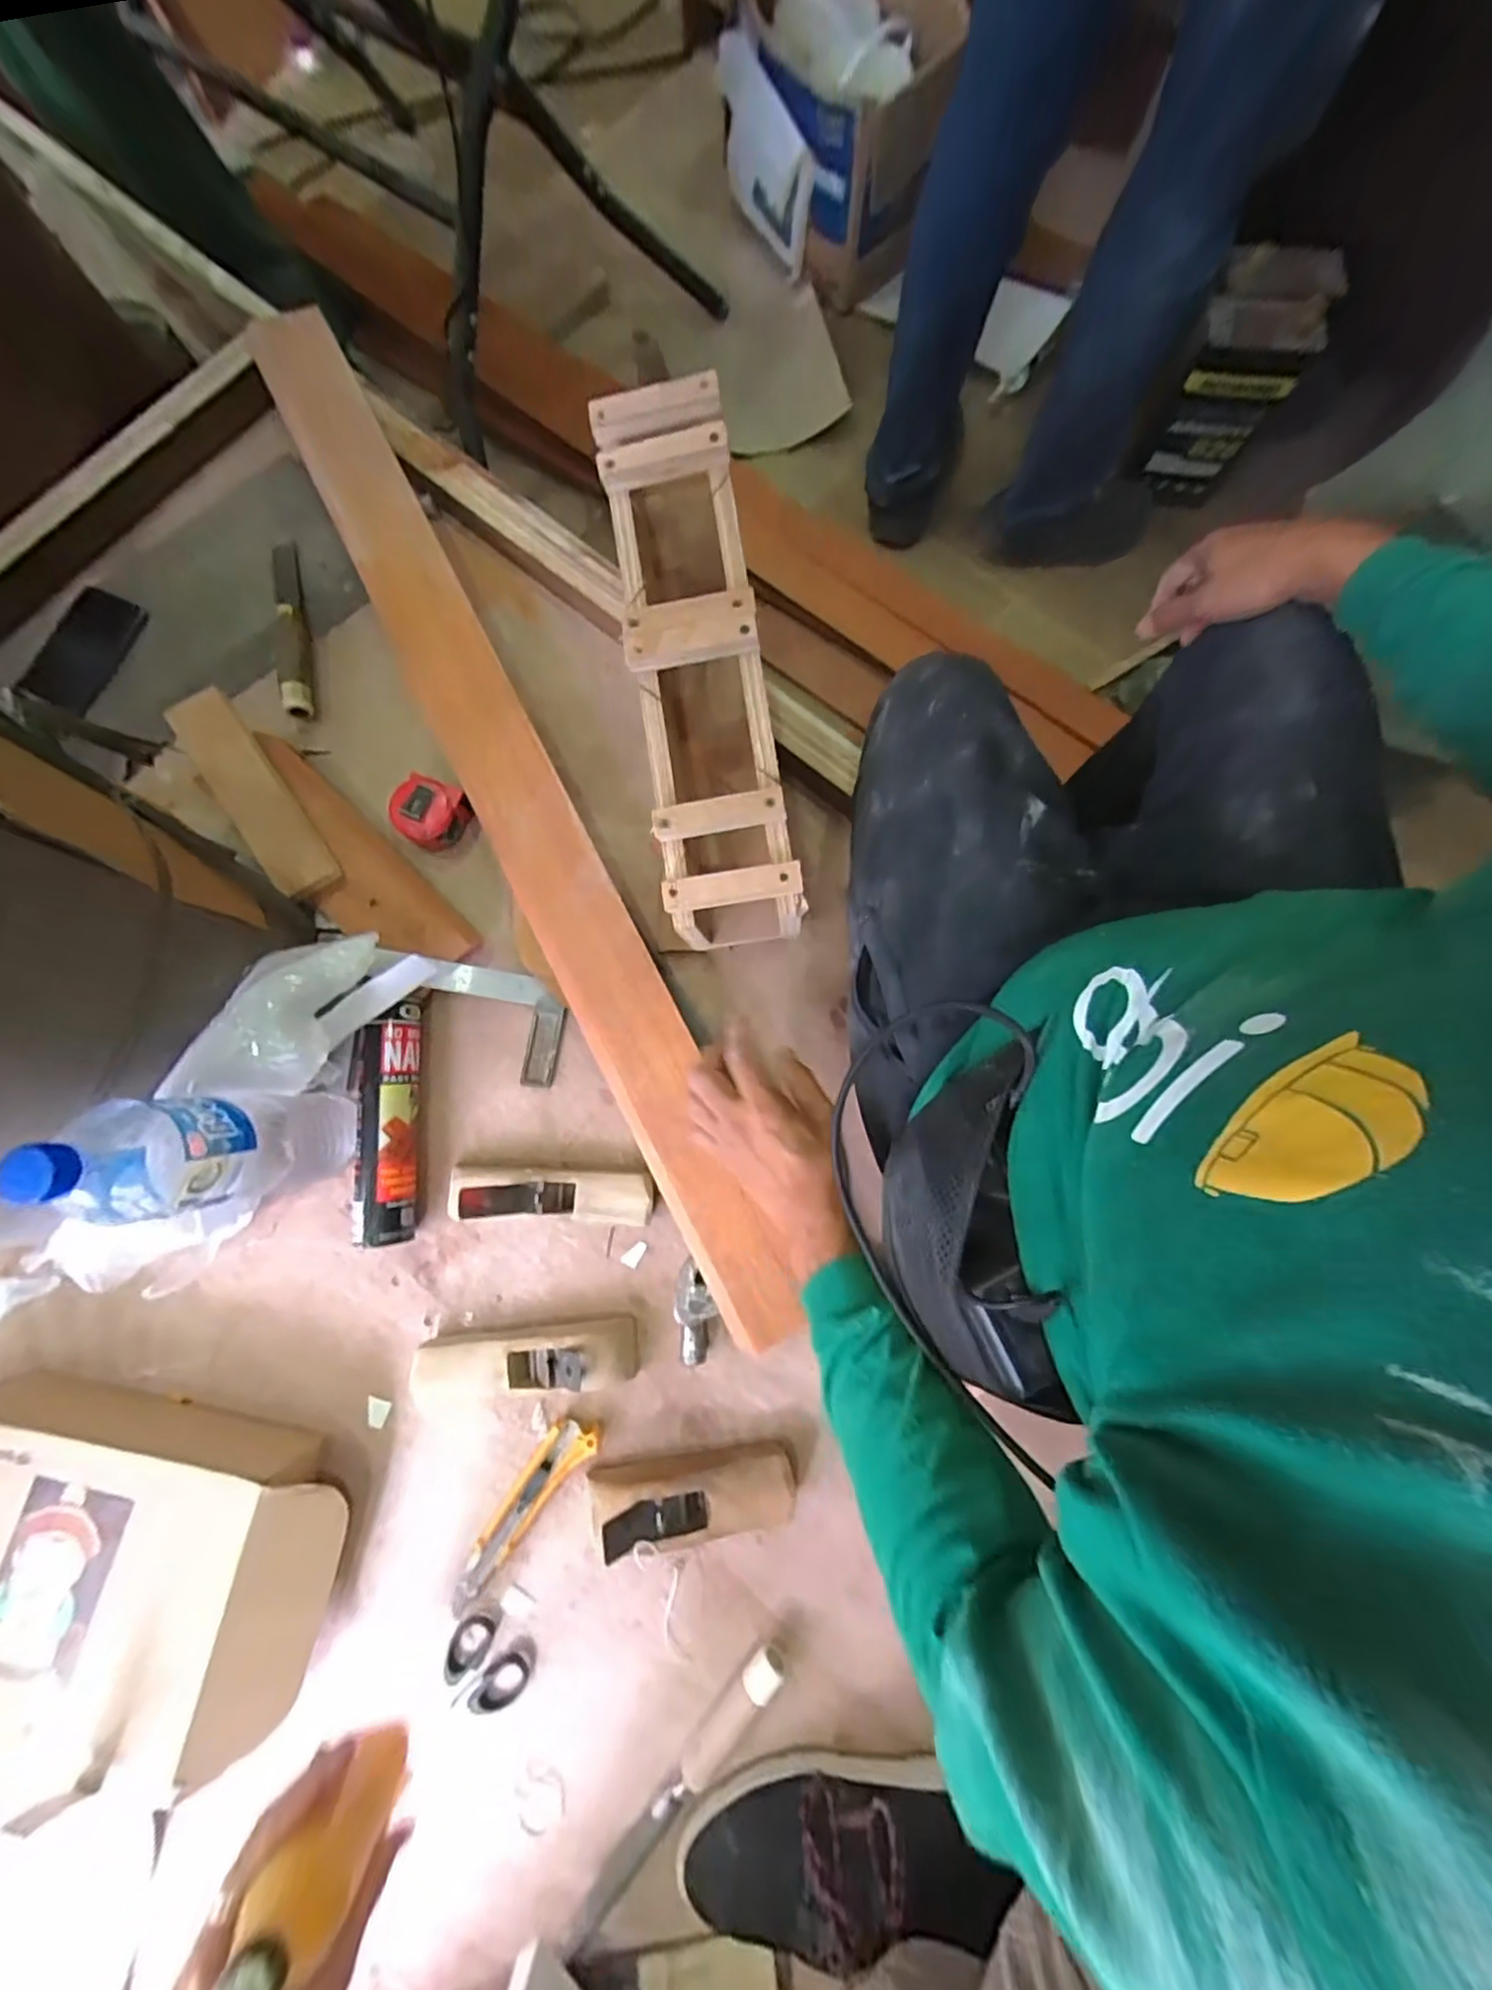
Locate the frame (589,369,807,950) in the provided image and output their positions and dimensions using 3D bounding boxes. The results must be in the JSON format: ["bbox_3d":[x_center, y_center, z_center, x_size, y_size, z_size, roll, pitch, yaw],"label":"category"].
[{"bbox_3d":[-0.036,-0.242,0.506,0.104,0.070,0.423,-9,93,-3],"label":"frame"}]

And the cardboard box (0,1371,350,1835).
[{"bbox_3d":[-0.482,0.443,0.491,0.312,0.081,0.209,13,80,1],"label":"cardboard box"}]

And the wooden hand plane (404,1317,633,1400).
[{"bbox_3d":[-0.196,0.316,0.556,0.187,0.036,0.055,-7,80,-2],"label":"wooden hand plane"}]

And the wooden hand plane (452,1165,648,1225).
[{"bbox_3d":[-0.171,0.177,0.564,0.175,0.058,0.048,3,80,-1],"label":"wooden hand plane"}]

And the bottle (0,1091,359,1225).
[{"bbox_3d":[-0.374,0.108,0.455,0.069,0.249,0.075,-3,80,-2],"label":"bottle"}]

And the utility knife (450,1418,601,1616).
[{"bbox_3d":[-0.190,0.436,0.544,0.036,0.018,0.174,36,81,5],"label":"utility knife"}]

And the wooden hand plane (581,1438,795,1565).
[{"bbox_3d":[-0.041,0.420,0.537,0.164,0.048,0.062,-3,80,-2],"label":"wooden hand plane"}]

